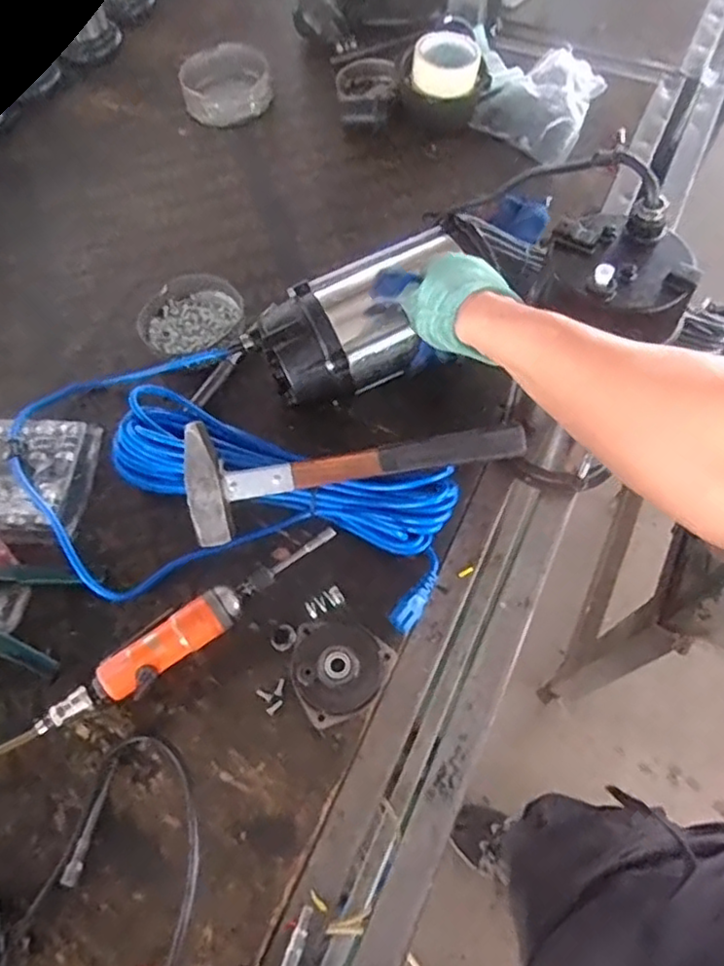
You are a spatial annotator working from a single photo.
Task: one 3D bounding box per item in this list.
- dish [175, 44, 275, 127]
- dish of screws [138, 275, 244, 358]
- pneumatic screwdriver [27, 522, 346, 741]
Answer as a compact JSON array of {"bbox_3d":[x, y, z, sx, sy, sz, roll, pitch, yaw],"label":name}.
[{"bbox_3d":[-0.211,-0.625,1.013,0.144,0.058,0.126,-12,62,-4],"label":"dish"},{"bbox_3d":[-0.209,-0.204,0.797,0.126,0.040,0.120,-1,61,2],"label":"dish of screws"},{"bbox_3d":[-0.158,0.138,0.619,0.311,0.043,0.045,-34,65,-15],"label":"pneumatic screwdriver"}]

